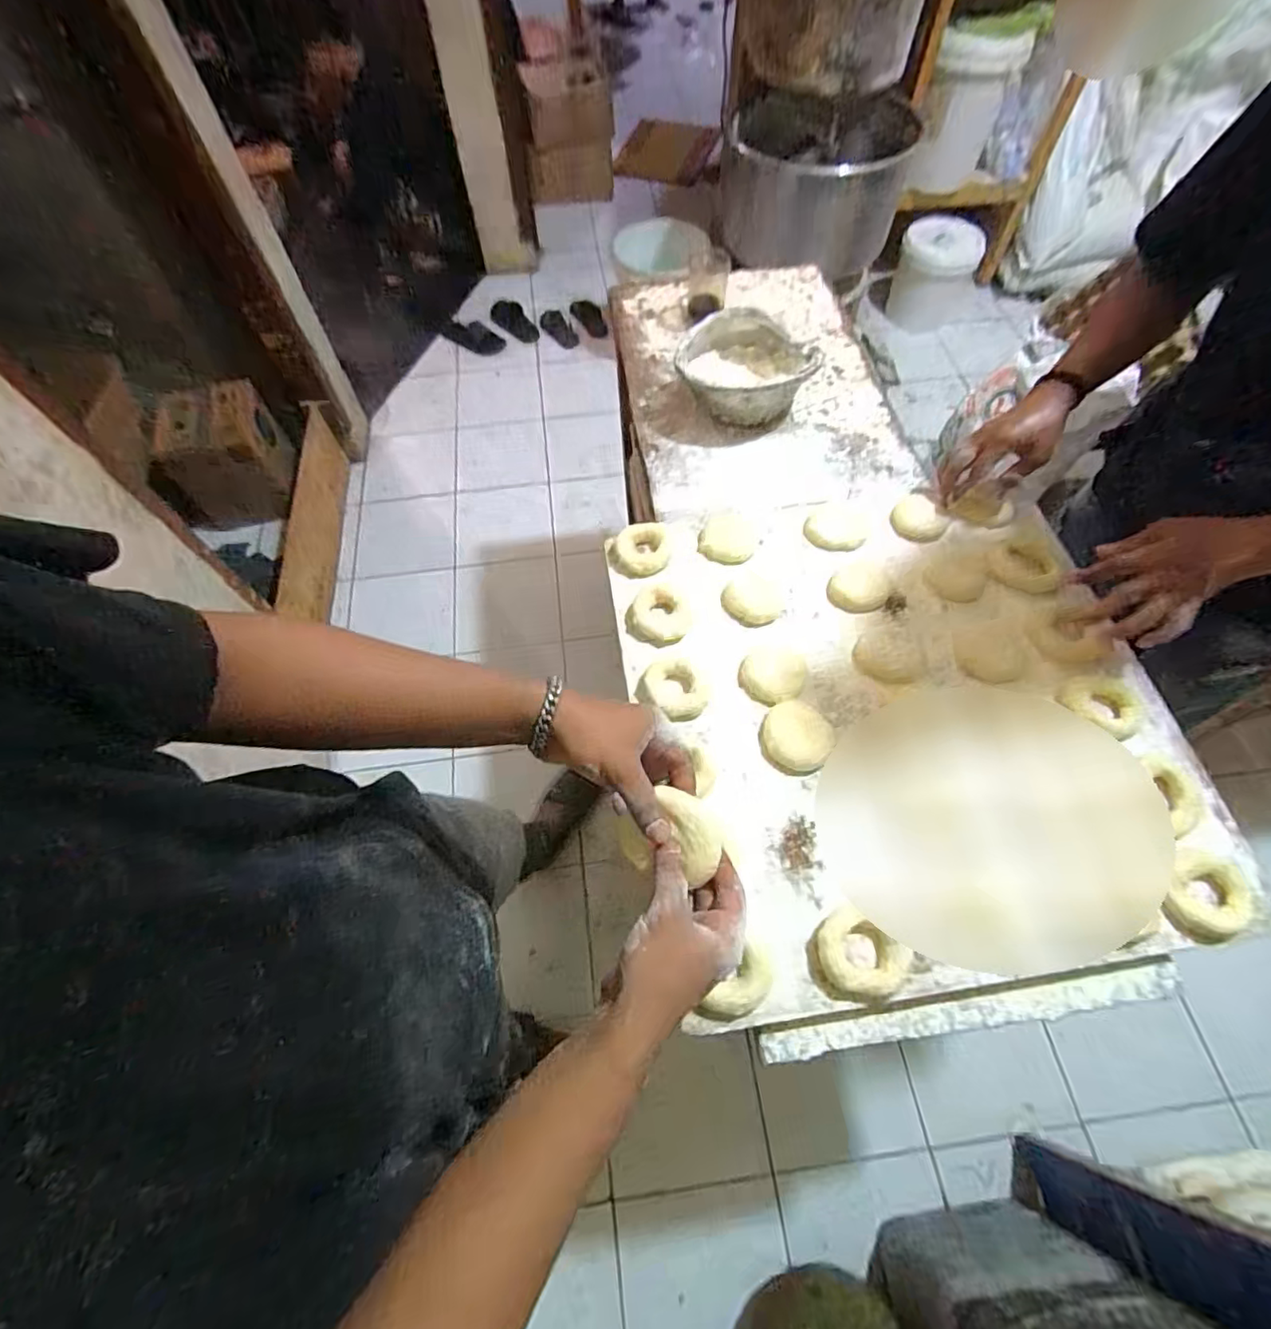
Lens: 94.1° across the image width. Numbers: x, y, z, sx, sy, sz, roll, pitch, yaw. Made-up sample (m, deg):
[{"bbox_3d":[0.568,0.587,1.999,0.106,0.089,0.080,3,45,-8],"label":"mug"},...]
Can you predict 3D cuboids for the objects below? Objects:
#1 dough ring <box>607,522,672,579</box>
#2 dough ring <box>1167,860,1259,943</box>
[{"bbox_3d":[0.005,-0.145,0.757,0.079,0.017,0.076,0,62,1],"label":"dough ring"},{"bbox_3d":[0.539,0.220,0.554,0.078,0.022,0.066,-13,63,-6],"label":"dough ring"}]

